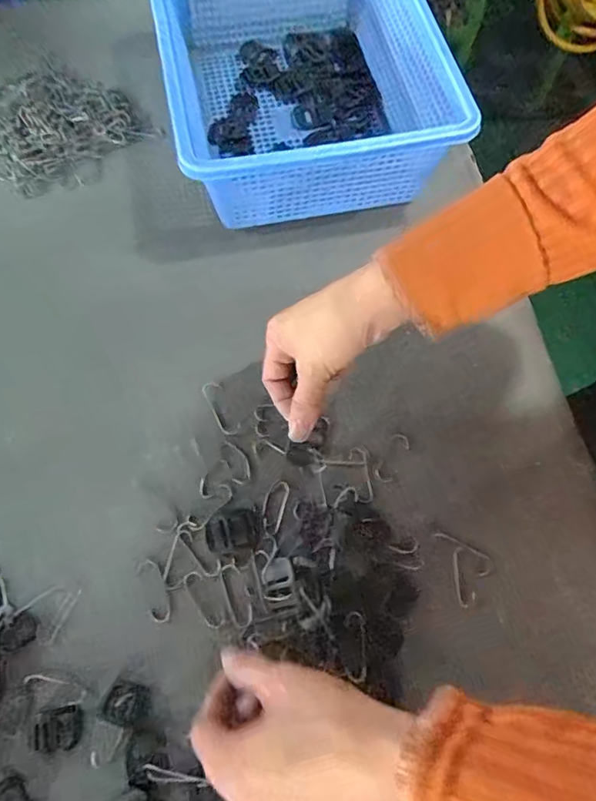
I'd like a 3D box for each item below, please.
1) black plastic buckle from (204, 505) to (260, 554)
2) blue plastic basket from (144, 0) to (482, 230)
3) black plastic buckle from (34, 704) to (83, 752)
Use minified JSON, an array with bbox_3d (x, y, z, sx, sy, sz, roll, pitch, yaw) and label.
[{"bbox_3d":[-0.048,0.094,0.388,0.039,0.004,0.031,-9,69,-5],"label":"black plastic buckle"},{"bbox_3d":[0.001,-0.305,0.497,0.233,0.099,0.293,-11,69,-6],"label":"blue plastic basket"},{"bbox_3d":[-0.152,0.208,0.338,0.029,0.004,0.023,-10,69,-5],"label":"black plastic buckle"}]

